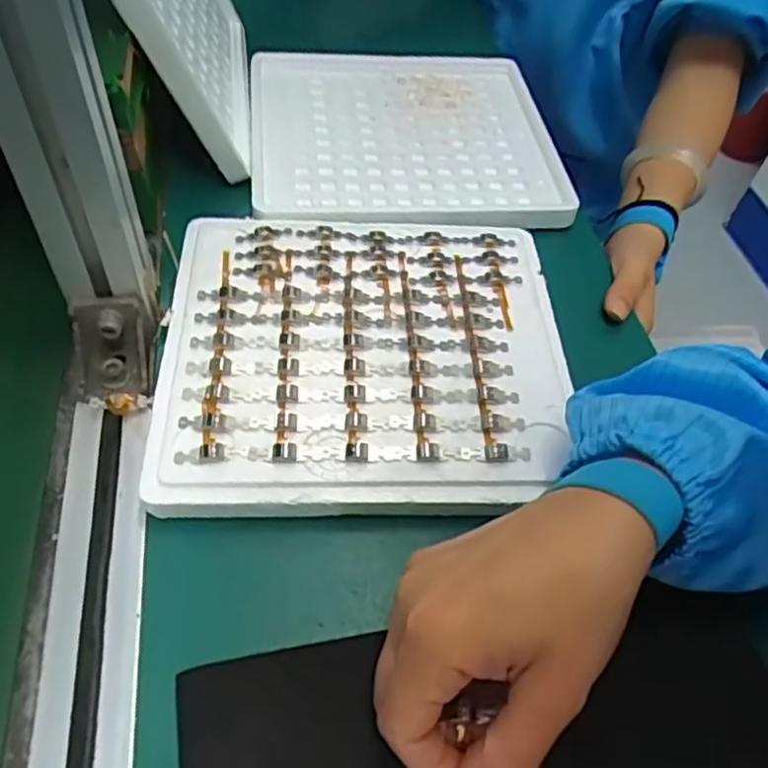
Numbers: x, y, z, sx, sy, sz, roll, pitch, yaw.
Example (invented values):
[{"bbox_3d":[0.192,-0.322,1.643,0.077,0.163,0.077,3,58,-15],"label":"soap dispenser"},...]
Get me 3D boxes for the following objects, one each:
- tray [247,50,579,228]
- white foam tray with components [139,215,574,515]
[{"bbox_3d":[0.017,-0.191,0.516,0.230,0.022,0.213,0,52,-6],"label":"tray"},{"bbox_3d":[-0.009,-0.019,0.387,0.219,0.028,0.195,0,52,-6],"label":"white foam tray with components"}]

